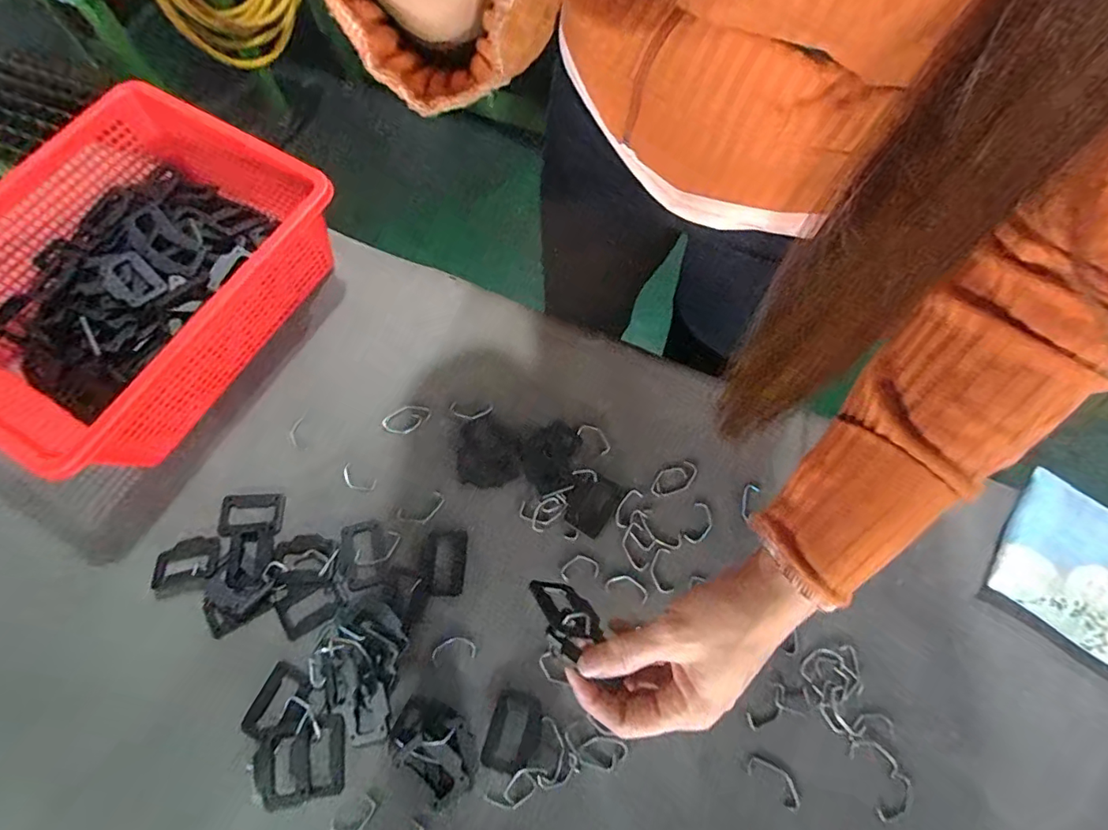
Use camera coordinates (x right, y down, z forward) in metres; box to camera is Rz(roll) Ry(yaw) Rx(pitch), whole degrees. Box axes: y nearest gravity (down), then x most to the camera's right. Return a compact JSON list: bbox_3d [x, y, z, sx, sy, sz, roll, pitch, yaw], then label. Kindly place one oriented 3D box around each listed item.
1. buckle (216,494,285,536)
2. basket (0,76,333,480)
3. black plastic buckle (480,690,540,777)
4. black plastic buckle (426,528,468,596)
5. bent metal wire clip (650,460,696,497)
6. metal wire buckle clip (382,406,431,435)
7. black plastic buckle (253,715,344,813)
[{"bbox_3d":[-0.254,0.083,0.439,0.054,0.005,0.034,-2,70,-1],"label":"buckle"},{"bbox_3d":[-0.354,-0.121,0.459,0.232,0.106,0.304,28,72,10],"label":"basket"},{"bbox_3d":[-0.031,0.235,0.387,0.036,0.004,0.053,19,71,7],"label":"black plastic buckle"},{"bbox_3d":[-0.087,0.119,0.426,0.027,0.004,0.051,3,70,1],"label":"black plastic buckle"},{"bbox_3d":[0.105,0.056,0.455,0.045,0.004,0.023,-22,71,-10],"label":"bent metal wire clip"},{"bbox_3d":[-0.133,0.003,0.472,0.042,0.004,0.026,-35,74,-12],"label":"metal wire buckle clip"},{"bbox_3d":[-0.182,0.249,0.374,0.059,0.004,0.050,-12,71,-4],"label":"black plastic buckle"}]

